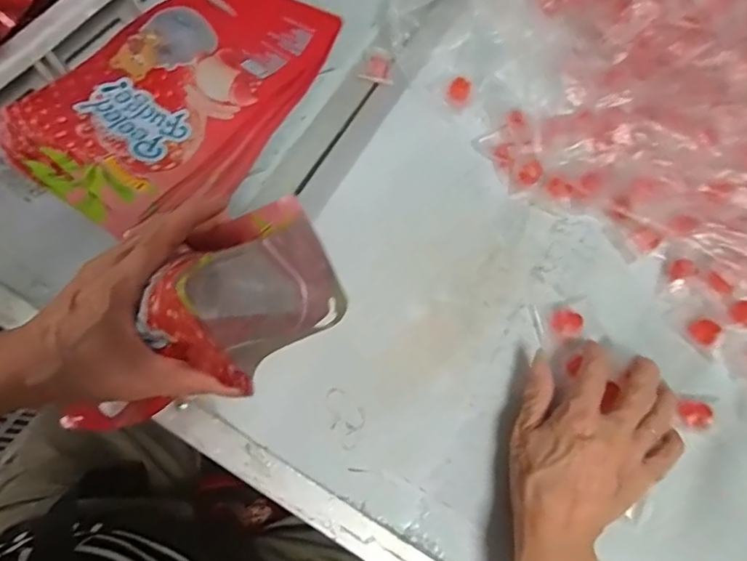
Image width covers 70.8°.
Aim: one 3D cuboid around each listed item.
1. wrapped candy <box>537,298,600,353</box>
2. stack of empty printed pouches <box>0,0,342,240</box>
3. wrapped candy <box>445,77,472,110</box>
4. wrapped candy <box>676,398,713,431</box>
[{"bbox_3d":[0.150,0.033,0.409,0.038,0.015,0.035,-9,71,-5],"label":"wrapped candy"},{"bbox_3d":[-0.167,-0.171,0.467,0.178,0.027,0.276,38,73,11],"label":"stack of empty printed pouches"},{"bbox_3d":[0.078,-0.171,0.479,0.024,0.014,0.025,1,71,-2],"label":"wrapped candy"},{"bbox_3d":[0.238,0.099,0.389,0.027,0.010,0.022,2,71,-1],"label":"wrapped candy"}]

